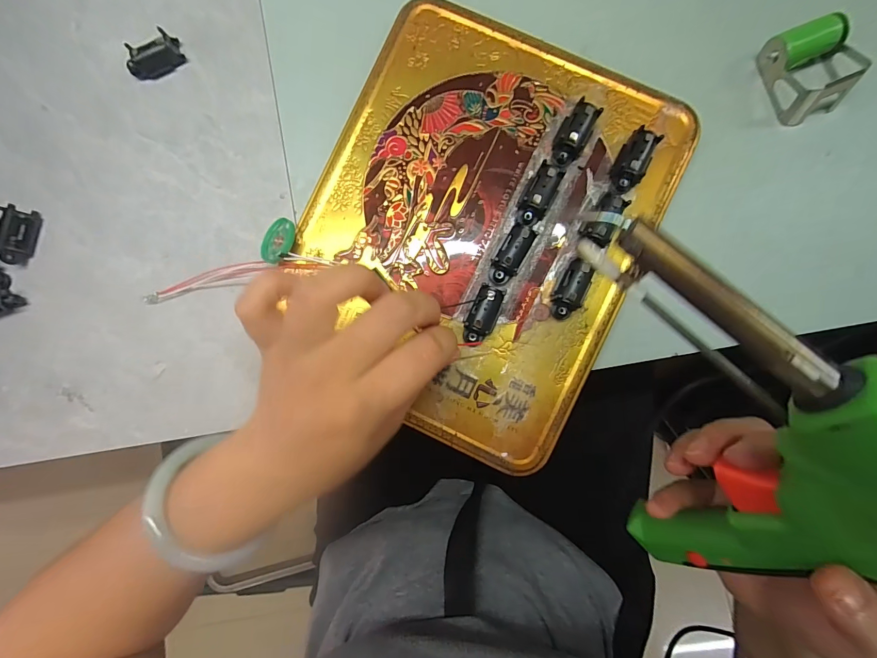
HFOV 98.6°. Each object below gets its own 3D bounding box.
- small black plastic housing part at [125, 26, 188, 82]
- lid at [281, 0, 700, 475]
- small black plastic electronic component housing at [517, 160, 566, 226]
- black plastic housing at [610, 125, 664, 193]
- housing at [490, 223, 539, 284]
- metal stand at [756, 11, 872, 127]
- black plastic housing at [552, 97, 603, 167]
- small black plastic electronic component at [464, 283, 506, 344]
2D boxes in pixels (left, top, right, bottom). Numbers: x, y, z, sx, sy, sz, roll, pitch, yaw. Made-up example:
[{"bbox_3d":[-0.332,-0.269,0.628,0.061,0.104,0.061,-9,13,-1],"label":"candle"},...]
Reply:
[{"bbox_3d":[-0.181,-0.173,0.239,0.034,0.013,0.018,-15,88,2],"label":"small black plastic housing part"},{"bbox_3d":[0.021,-0.059,0.219,0.191,0.021,0.235,24,90,3],"label":"lid"},{"bbox_3d":[0.056,-0.074,0.211,0.016,0.015,0.034,26,90,3],"label":"small black plastic electronic component housing"},{"bbox_3d":[0.110,-0.093,0.211,0.019,0.013,0.032,25,90,3],"label":"black plastic housing"},{"bbox_3d":[0.041,-0.041,0.212,0.015,0.014,0.033,26,90,3],"label":"housing"},{"bbox_3d":[0.216,-0.150,0.215,0.044,0.021,0.048,-21,87,4],"label":"metal stand"},{"bbox_3d":[0.076,-0.109,0.212,0.016,0.016,0.033,35,90,3],"label":"black plastic housing"},{"bbox_3d":[0.025,-0.008,0.213,0.015,0.014,0.035,22,90,3],"label":"small black plastic electronic component"}]

